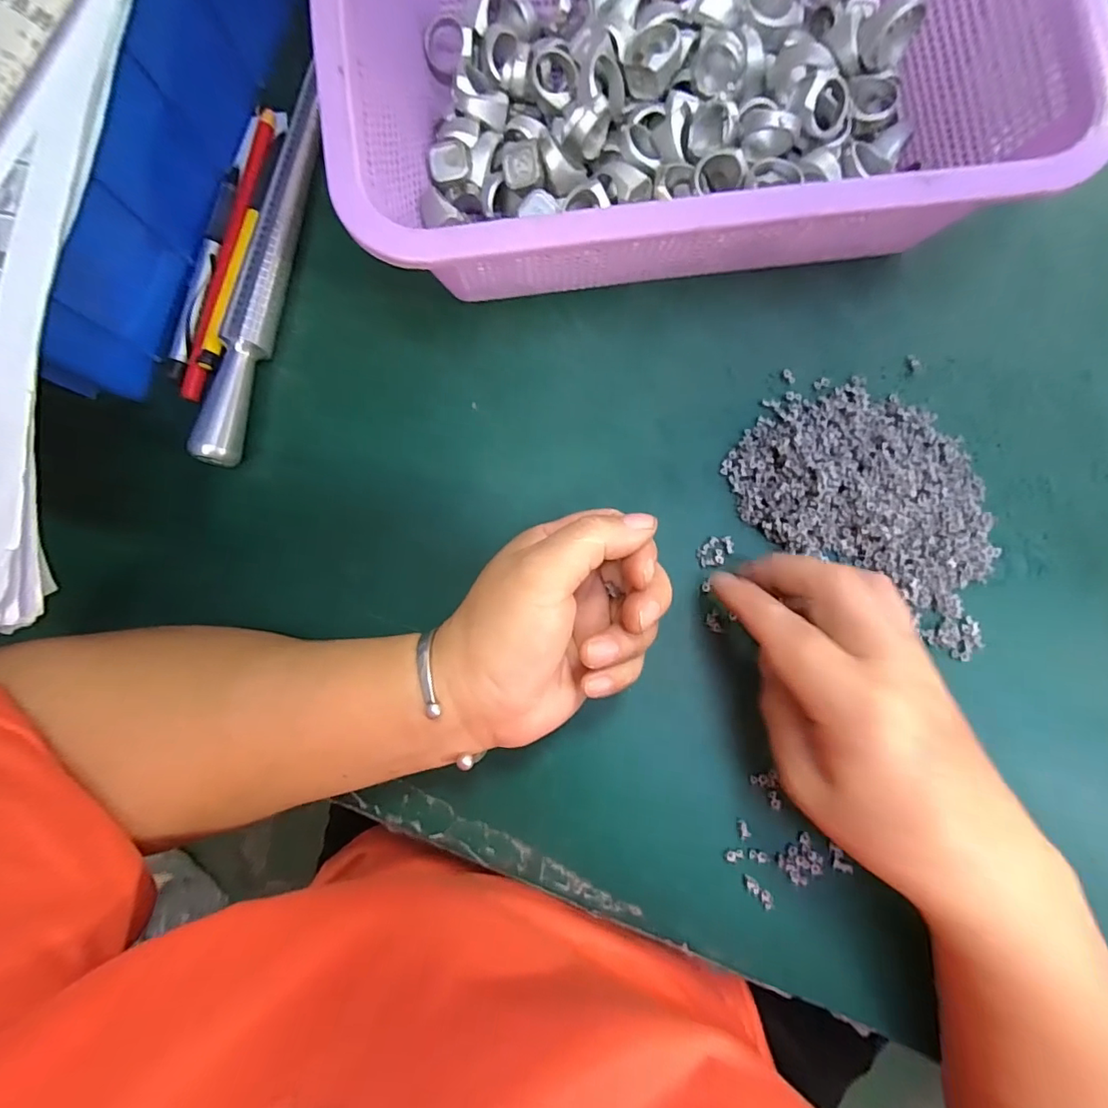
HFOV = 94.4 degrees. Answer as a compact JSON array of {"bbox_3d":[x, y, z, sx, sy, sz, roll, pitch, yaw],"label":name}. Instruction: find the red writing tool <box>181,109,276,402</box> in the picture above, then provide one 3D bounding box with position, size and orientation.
[{"bbox_3d":[-0.171,-0.160,0.271,0.012,0.008,0.163,12,84,2],"label":"red writing tool"}]

